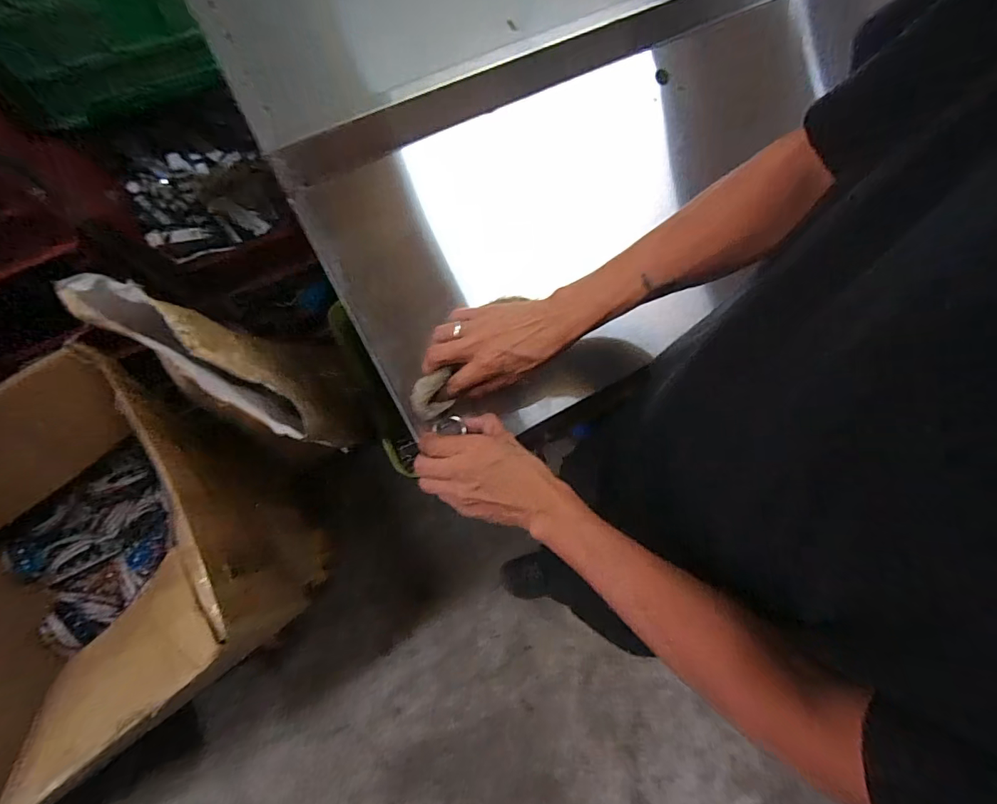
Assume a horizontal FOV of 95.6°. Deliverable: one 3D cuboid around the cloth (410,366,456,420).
[{"bbox_3d":[-0.070,-0.007,0.476,0.044,0.023,0.041,-9,73,-4],"label":"cloth"}]

